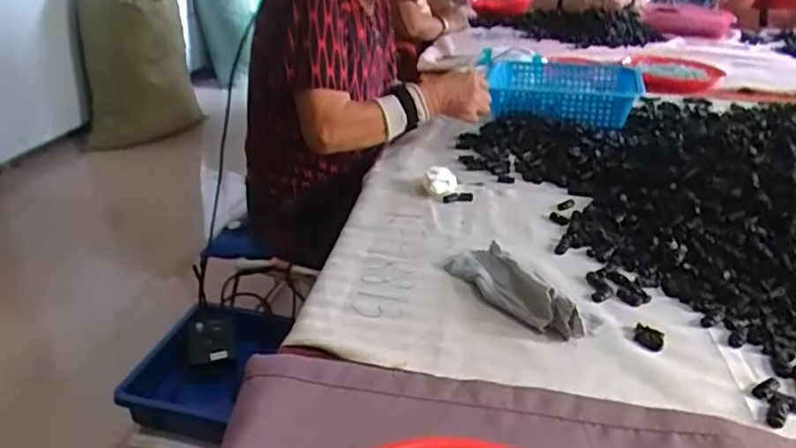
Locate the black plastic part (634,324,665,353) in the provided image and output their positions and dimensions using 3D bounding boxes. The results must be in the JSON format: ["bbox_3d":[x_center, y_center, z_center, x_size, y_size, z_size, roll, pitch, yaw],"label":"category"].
[{"bbox_3d":[0.255,0.115,0.615,0.028,0.013,0.029,12,30,18],"label":"black plastic part"}]

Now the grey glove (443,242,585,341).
[{"bbox_3d":[0.125,0.065,0.657,0.053,0.044,0.183,-16,33,-31],"label":"grey glove"}]

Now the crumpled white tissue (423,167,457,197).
[{"bbox_3d":[0.064,-0.062,0.891,0.050,0.040,0.056,9,29,12],"label":"crumpled white tissue"}]

